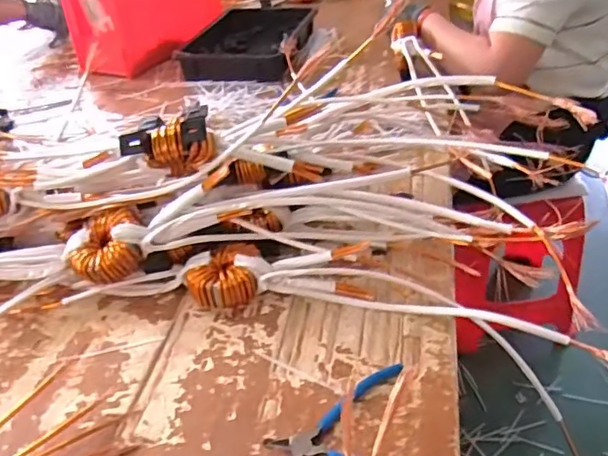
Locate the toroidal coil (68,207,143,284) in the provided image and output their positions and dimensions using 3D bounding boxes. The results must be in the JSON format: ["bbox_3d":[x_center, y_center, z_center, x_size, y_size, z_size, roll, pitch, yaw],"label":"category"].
[{"bbox_3d":[-0.228,0.022,0.652,0.078,0.052,0.073,-4,37,3],"label":"toroidal coil"}]

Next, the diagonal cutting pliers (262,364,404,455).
[{"bbox_3d":[0.041,0.184,0.501,0.140,0.013,0.124,-12,37,-9],"label":"diagonal cutting pliers"}]

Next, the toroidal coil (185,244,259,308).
[{"bbox_3d":[-0.093,0.058,0.660,0.079,0.048,0.079,-4,37,3],"label":"toroidal coil"}]

